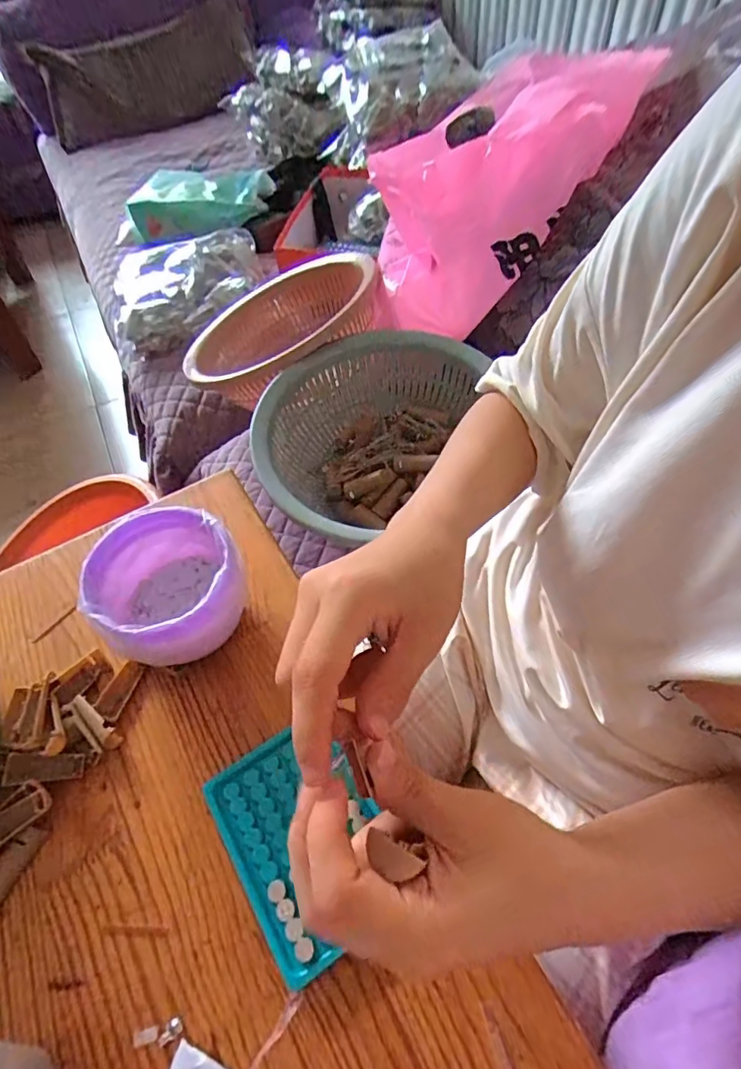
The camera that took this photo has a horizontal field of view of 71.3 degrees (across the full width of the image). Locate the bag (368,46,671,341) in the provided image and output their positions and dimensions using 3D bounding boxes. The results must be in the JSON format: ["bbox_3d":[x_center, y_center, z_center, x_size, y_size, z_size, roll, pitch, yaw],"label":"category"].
[{"bbox_3d":[0.137,-0.427,0.650,0.213,0.155,0.394,44,94,-11],"label":"bag"}]

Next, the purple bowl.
[{"bbox_3d":[-0.156,0.049,0.419,0.104,0.094,0.108,-3,53,4],"label":"purple bowl"}]

